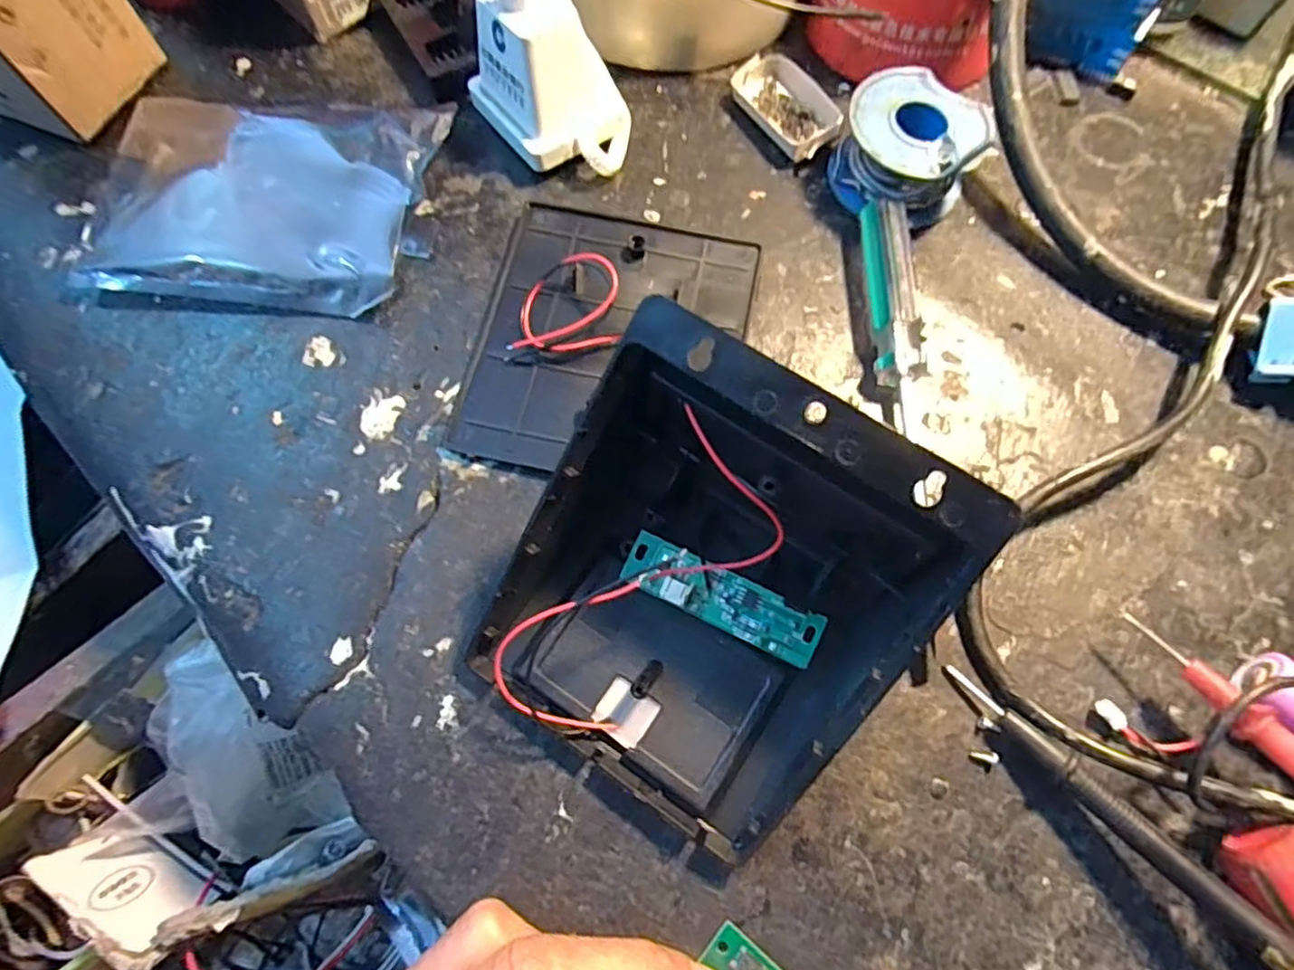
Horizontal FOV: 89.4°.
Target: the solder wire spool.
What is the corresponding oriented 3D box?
[{"bbox_3d":[0.099,-0.127,0.251,0.050,0.031,0.055,0,70,0],"label":"solder wire spool"}]

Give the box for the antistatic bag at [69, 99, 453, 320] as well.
[{"bbox_3d":[-0.149,-0.116,0.254,0.125,0.015,0.100,7,70,3],"label":"antistatic bag"}]

